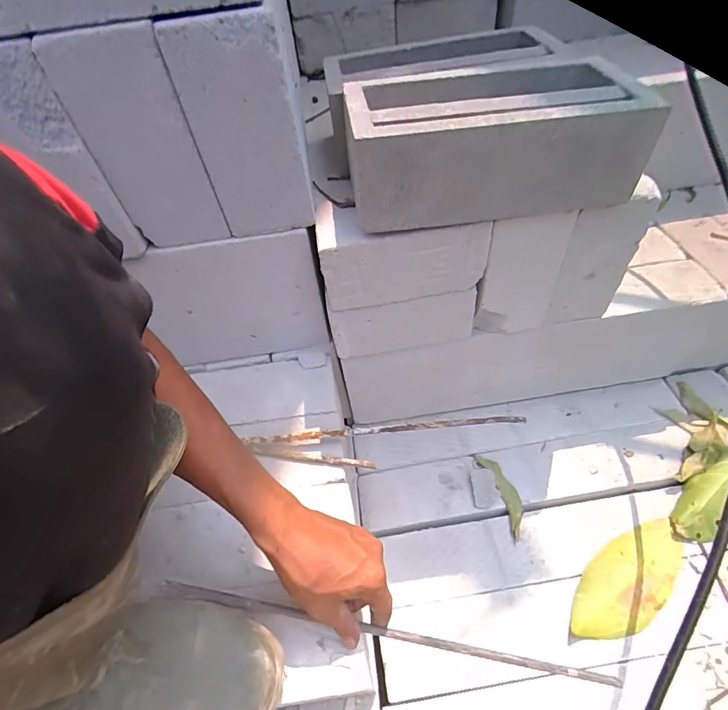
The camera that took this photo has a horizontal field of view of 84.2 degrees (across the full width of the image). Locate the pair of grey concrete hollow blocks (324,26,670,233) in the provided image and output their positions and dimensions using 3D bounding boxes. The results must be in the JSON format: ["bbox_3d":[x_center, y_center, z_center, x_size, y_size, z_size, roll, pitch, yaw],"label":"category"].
[{"bbox_3d":[0.125,-0.285,0.495,0.292,0.105,0.297,-7,49,0],"label":"pair of grey concrete hollow blocks"}]

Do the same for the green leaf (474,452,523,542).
[{"bbox_3d":[0.226,0.218,0.649,0.034,0.021,0.137,-15,50,-7],"label":"green leaf"}]

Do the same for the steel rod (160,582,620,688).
[{"bbox_3d":[0.023,0.264,0.382,0.431,0.007,0.011,11,51,1],"label":"steel rod"}]

